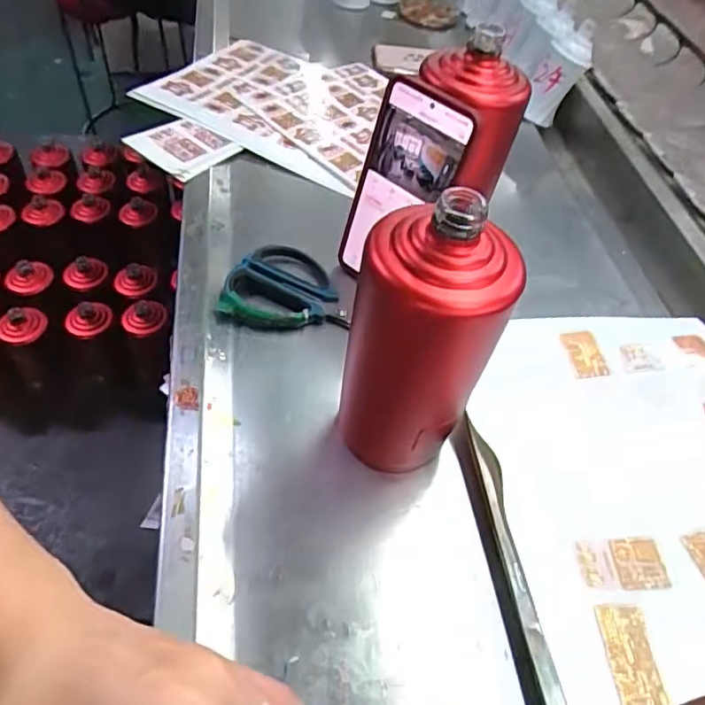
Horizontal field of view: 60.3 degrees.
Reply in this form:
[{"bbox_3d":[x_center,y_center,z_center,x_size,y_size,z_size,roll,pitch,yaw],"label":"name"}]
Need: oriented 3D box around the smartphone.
[{"bbox_3d":[0.036,-0.122,0.476,0.073,0.162,0.009,35,41,17],"label":"smartphone"}]

